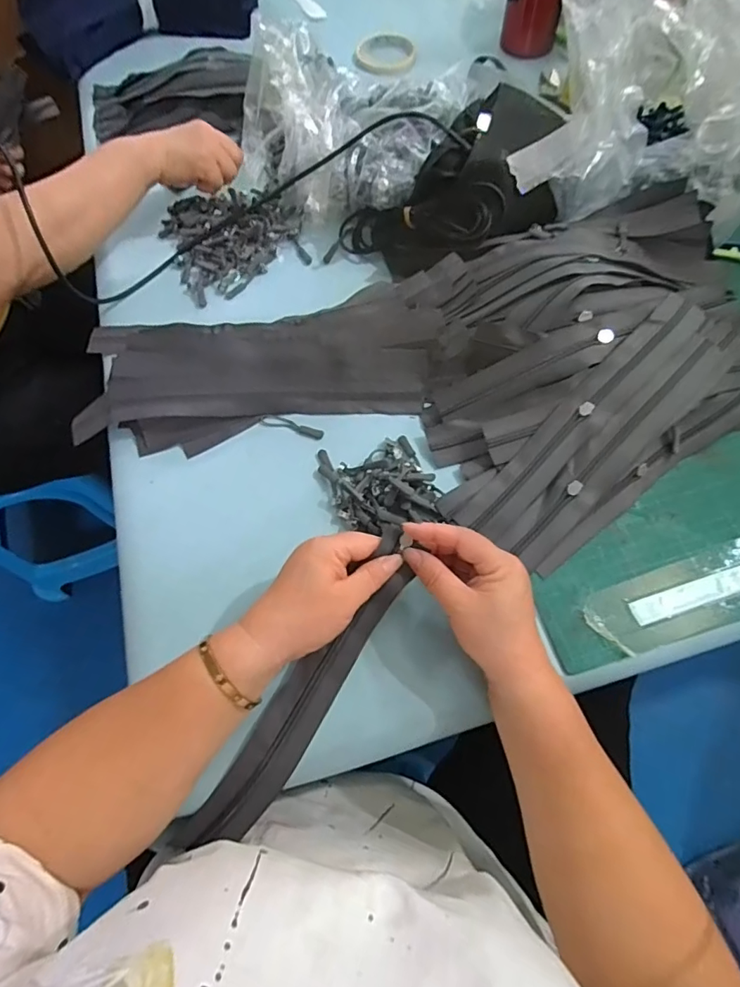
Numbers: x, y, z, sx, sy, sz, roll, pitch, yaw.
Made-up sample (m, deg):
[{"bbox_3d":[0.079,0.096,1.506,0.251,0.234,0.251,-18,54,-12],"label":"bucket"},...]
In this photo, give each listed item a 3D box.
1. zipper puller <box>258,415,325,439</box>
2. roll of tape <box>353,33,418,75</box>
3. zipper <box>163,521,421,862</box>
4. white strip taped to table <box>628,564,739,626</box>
[{"bbox_3d":[-0.076,-0.066,0.491,0.064,0.004,0.013,16,68,9],"label":"zipper puller"},{"bbox_3d":[0.023,-0.669,0.763,0.095,0.011,0.095,-1,66,2],"label":"roll of tape"},{"bbox_3d":[-0.045,0.147,0.374,0.045,0.030,0.265,33,82,15],"label":"zipper"},{"bbox_3d":[0.315,0.064,0.409,0.214,0.007,0.019,-17,67,-5],"label":"white strip taped to table"}]

